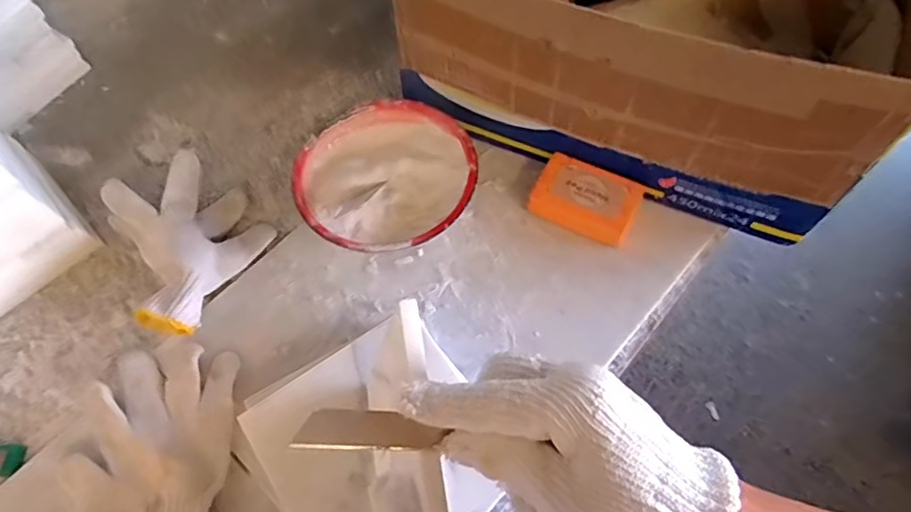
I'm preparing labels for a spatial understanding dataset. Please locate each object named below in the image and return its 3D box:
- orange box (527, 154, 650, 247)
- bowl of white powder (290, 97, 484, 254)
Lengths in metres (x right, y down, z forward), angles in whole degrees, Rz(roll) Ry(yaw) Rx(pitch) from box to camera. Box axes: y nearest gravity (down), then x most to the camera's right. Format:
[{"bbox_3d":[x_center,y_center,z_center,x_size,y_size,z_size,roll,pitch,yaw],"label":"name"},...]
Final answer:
[{"bbox_3d":[0.122,-0.052,0.547,0.094,0.029,0.063,25,69,14],"label":"orange box"},{"bbox_3d":[-0.062,-0.069,0.554,0.163,0.050,0.157,-1,65,3],"label":"bowl of white powder"}]

